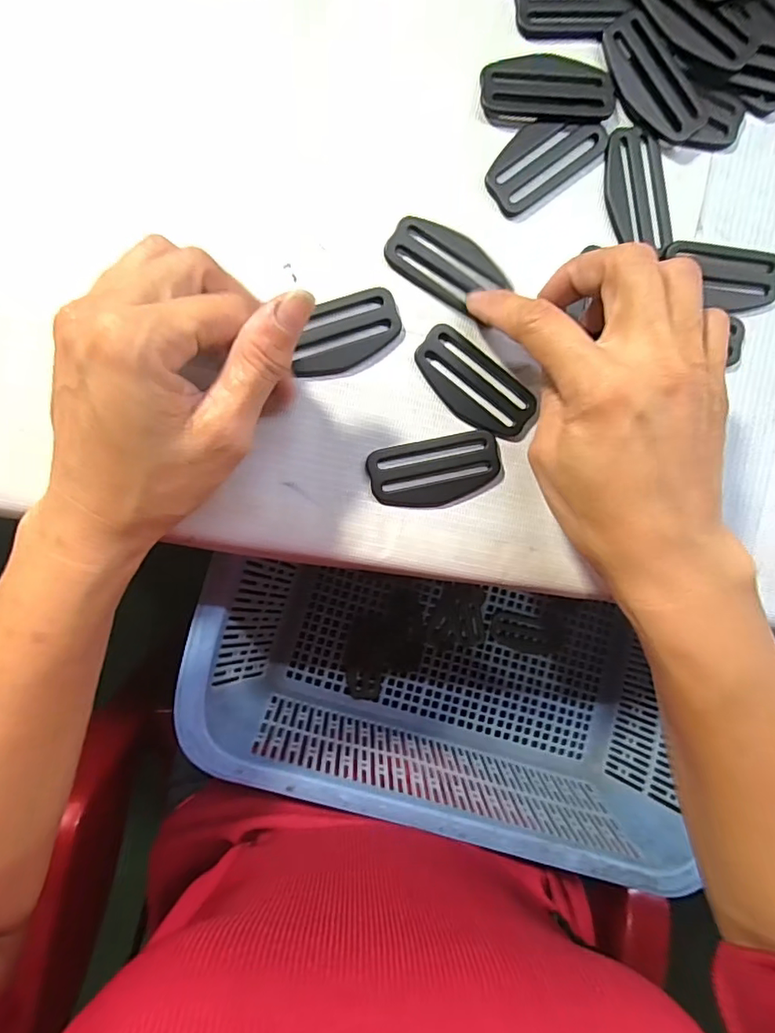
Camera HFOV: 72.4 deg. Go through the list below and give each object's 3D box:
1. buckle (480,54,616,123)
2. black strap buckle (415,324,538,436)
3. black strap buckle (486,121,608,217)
[{"bbox_3d":[0.071,-0.191,0.234,0.058,0.004,0.027,-1,93,-6],"label":"buckle"},{"bbox_3d":[0.039,-0.059,0.238,0.059,0.004,0.028,38,89,-7],"label":"black strap buckle"},{"bbox_3d":[0.070,-0.161,0.237,0.059,0.004,0.028,-39,96,-3],"label":"black strap buckle"}]

